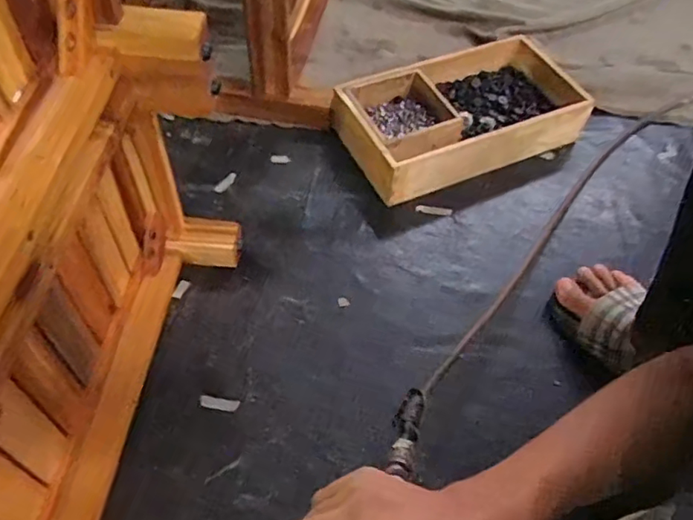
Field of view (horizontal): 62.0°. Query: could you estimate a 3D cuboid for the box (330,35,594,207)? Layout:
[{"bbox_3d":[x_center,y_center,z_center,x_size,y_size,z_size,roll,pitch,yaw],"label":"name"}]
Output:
[{"bbox_3d":[0.199,-0.242,0.926,0.400,0.071,0.213,-23,59,-17],"label":"box"}]

